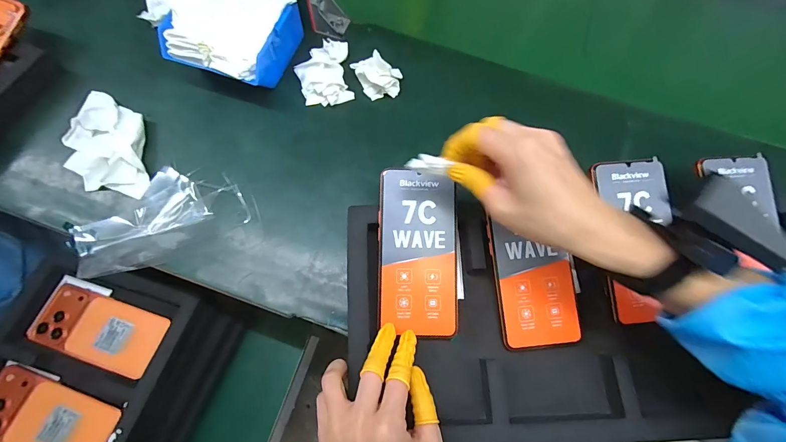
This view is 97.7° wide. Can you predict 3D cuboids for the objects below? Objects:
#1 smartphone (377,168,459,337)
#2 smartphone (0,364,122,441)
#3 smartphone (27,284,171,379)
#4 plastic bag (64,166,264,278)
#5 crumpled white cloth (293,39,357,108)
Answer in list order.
[{"bbox_3d":[0.026,0.028,0.334,0.076,0.007,0.158,-3,83,-3],"label":"smartphone"},{"bbox_3d":[-0.408,0.233,0.404,0.158,0.017,0.077,18,68,3],"label":"smartphone"},{"bbox_3d":[-0.374,0.139,0.440,0.161,0.012,0.076,17,68,3],"label":"smartphone"},{"bbox_3d":[-0.240,-0.009,0.368,0.176,0.024,0.098,-14,70,-9],"label":"plastic bag"},{"bbox_3d":[-0.086,-0.184,0.432,0.065,0.022,0.084,-7,69,-7],"label":"crumpled white cloth"}]

